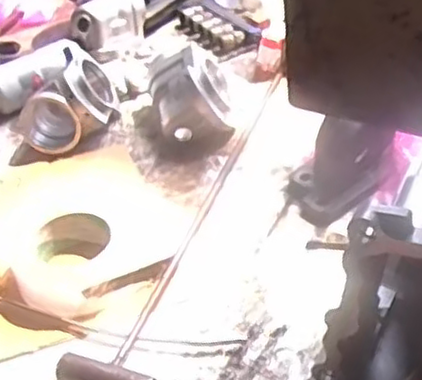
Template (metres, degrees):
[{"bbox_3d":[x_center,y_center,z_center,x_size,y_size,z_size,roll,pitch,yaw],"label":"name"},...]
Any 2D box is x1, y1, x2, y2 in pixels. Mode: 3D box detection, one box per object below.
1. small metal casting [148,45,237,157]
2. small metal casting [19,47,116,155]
[{"bbox_3d":[-0.024,-0.111,0.855,0.096,0.088,0.122,-6,39,-1],"label":"small metal casting"},{"bbox_3d":[-0.177,-0.107,0.875,0.123,0.089,0.093,-13,39,-9],"label":"small metal casting"}]

